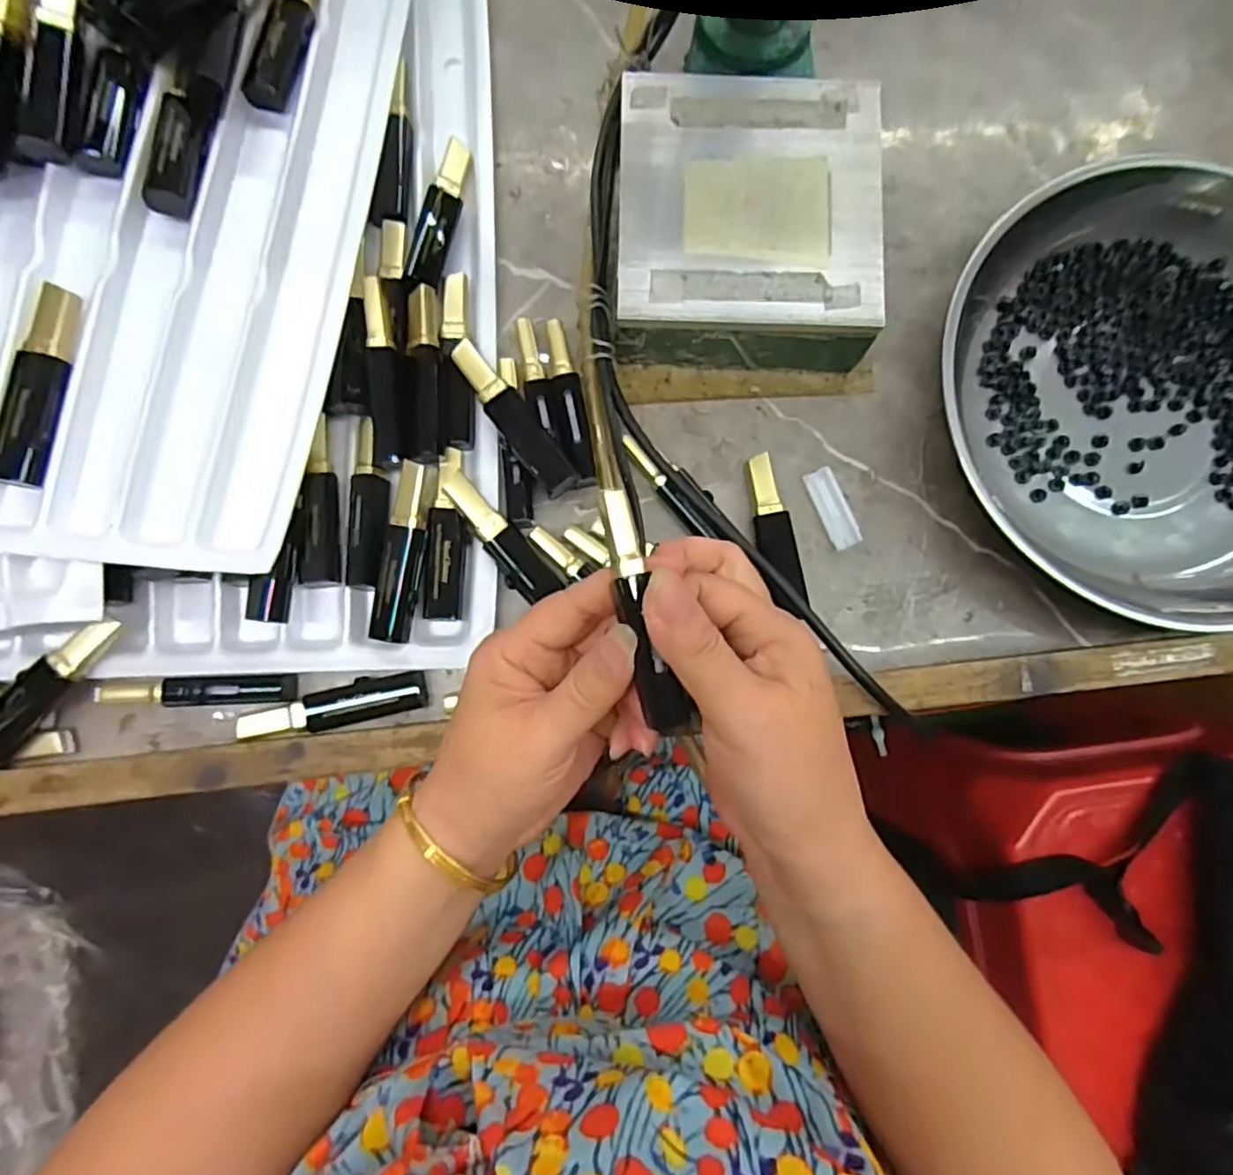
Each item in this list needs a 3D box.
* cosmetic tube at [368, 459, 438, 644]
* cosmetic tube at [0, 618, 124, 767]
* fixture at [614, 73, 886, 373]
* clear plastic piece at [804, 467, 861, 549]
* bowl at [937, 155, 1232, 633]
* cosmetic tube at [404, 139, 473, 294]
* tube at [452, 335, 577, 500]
[{"bbox_3d":[-0.098,-0.017,0.310,0.017,0.014,0.083,10,84,-1],"label":"cosmetic tube"},{"bbox_3d":[-0.256,0.047,0.298,0.018,0.015,0.084,41,84,3],"label":"cosmetic tube"},{"bbox_3d":[0.062,-0.174,0.328,0.120,0.052,0.121,4,84,-2],"label":"fixture"},{"bbox_3d":[0.110,-0.040,0.338,0.017,0.004,0.042,-25,85,-4],"label":"clear plastic piece"},{"bbox_3d":[0.264,-0.091,0.318,0.223,0.056,0.205,14,84,0],"label":"bowl"},{"bbox_3d":[-0.089,-0.190,0.336,0.016,0.015,0.085,9,84,-1],"label":"cosmetic tube"},{"bbox_3d":[-0.049,-0.080,0.319,0.019,0.018,0.083,-39,86,-5],"label":"tube"}]

